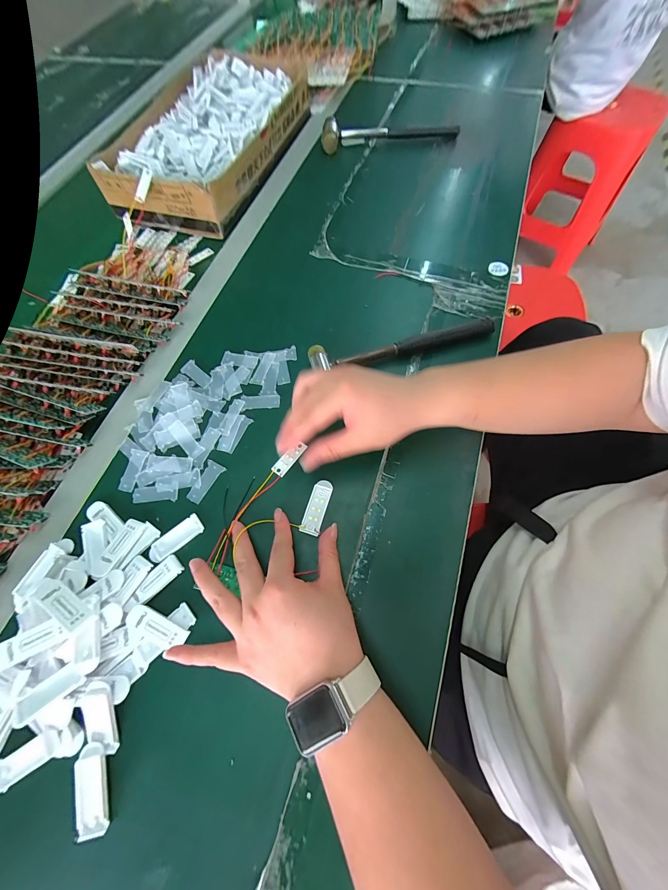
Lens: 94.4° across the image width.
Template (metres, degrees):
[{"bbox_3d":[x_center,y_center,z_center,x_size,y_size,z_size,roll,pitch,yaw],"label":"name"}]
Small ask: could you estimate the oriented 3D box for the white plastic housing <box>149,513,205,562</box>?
[{"bbox_3d":[-0.163,0.096,0.318,0.056,0.005,0.021,-37,70,-12],"label":"white plastic housing"}]

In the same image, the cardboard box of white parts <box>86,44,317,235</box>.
[{"bbox_3d":[-0.220,-0.558,0.559,0.250,0.075,0.444,20,69,11],"label":"cardboard box of white parts"}]

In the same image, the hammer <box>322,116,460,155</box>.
[{"bbox_3d":[0.103,-0.584,0.577,0.253,0.035,0.069,-7,67,0],"label":"hammer"}]

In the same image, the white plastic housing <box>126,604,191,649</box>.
[{"bbox_3d":[-0.161,0.166,0.281,0.058,0.010,0.020,23,70,12],"label":"white plastic housing"}]

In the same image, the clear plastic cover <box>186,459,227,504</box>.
[{"bbox_3d":[-0.143,0.040,0.341,0.022,0.004,0.048,26,71,13],"label":"clear plastic cover"}]

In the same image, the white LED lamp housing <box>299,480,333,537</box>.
[{"bbox_3d":[-0.018,0.065,0.325,0.021,0.004,0.057,15,69,9],"label":"white LED lamp housing"}]

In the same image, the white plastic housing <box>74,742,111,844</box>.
[{"bbox_3d":[-0.189,0.270,0.243,0.020,0.015,0.058,-14,67,-3],"label":"white plastic housing"}]

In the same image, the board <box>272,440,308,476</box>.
[{"bbox_3d":[-0.050,0.016,0.349,0.017,0.004,0.043,40,79,17],"label":"board"}]

